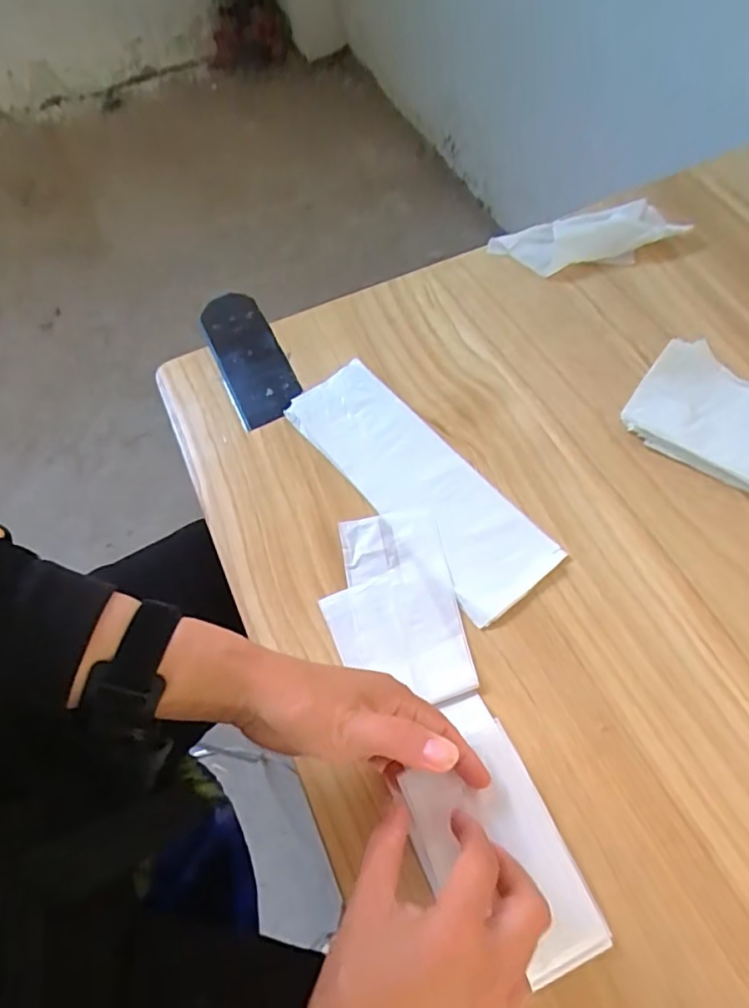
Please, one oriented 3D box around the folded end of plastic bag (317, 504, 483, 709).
[{"bbox_3d":[0.012,0.071,0.413,0.092,0.004,0.140,-11,61,-2],"label":"folded end of plastic bag"}]

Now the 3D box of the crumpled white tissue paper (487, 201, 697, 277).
[{"bbox_3d":[0.217,-0.270,0.580,0.186,0.021,0.066,-9,61,-1],"label":"crumpled white tissue paper"}]

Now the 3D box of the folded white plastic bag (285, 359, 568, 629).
[{"bbox_3d":[0.031,-0.024,0.468,0.087,0.007,0.255,-36,65,-15],"label":"folded white plastic bag"}]

